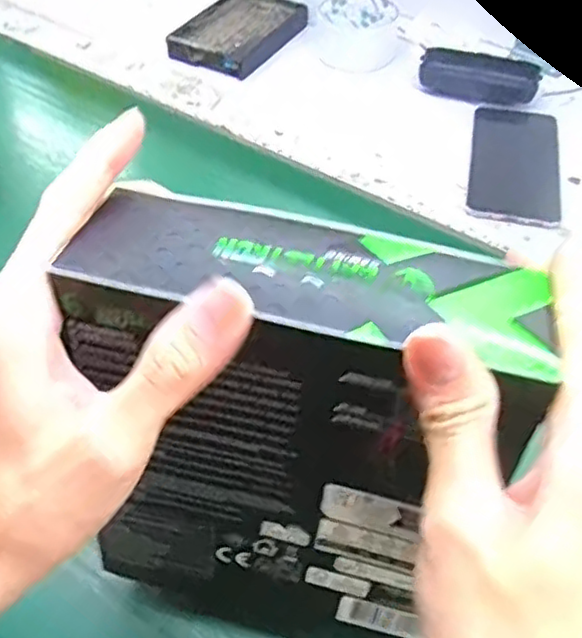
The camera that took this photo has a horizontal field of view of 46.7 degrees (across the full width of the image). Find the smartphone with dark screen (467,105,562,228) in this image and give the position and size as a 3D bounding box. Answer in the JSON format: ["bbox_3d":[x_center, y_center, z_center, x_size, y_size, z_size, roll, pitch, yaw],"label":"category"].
[{"bbox_3d":[0.193,-0.136,0.580,0.073,0.004,0.152,12,51,7],"label":"smartphone with dark screen"}]

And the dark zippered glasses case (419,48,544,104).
[{"bbox_3d":[0.180,-0.231,0.646,0.109,0.021,0.053,12,51,7],"label":"dark zippered glasses case"}]

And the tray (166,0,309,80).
[{"bbox_3d":[-0.055,-0.302,0.708,0.103,0.016,0.139,29,55,20],"label":"tray"}]

